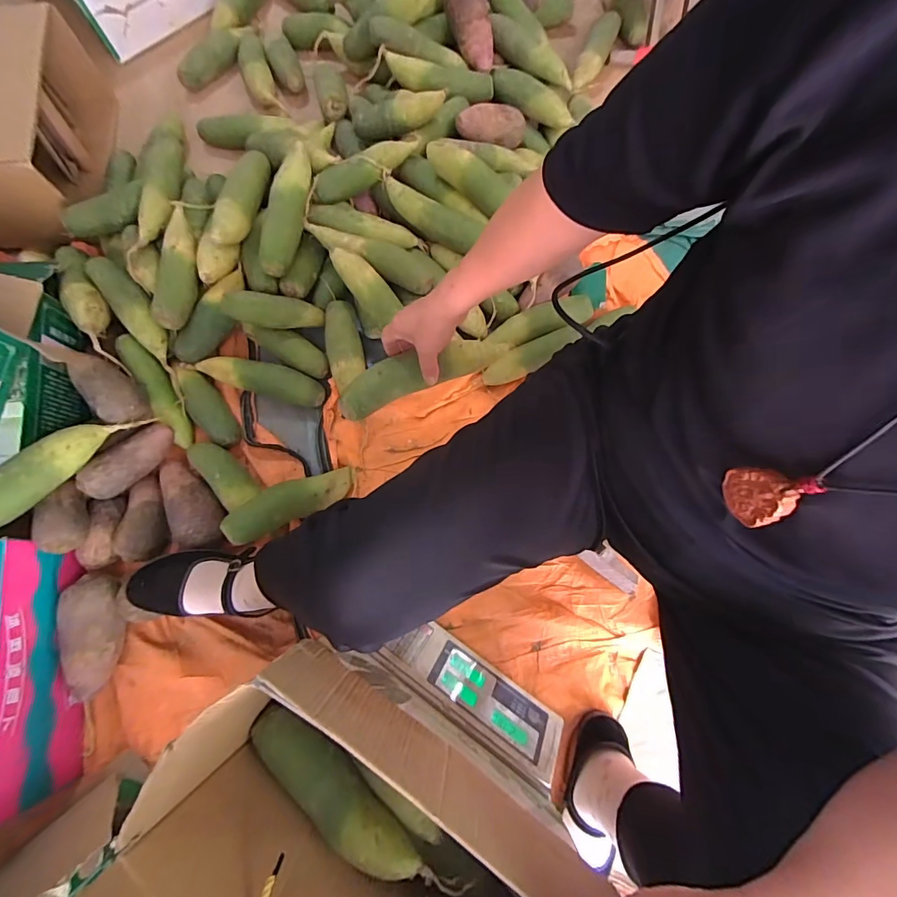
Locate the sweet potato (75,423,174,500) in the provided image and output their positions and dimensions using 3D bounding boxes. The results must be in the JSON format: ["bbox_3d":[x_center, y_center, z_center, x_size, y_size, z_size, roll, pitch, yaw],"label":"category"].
[{"bbox_3d":[-0.493,0.019,0.673,0.047,0.053,0.143,37,61,8],"label":"sweet potato"}]

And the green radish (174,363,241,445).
[{"bbox_3d":[-0.410,-0.072,0.735,0.055,0.047,0.158,-35,79,-9],"label":"green radish"}]

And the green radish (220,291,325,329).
[{"bbox_3d":[-0.291,-0.231,0.730,0.161,0.048,0.051,-1,75,-26],"label":"green radish"}]

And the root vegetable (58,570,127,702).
[{"bbox_3d":[-0.510,0.268,0.630,0.069,0.071,0.167,-9,76,-3],"label":"root vegetable"}]

